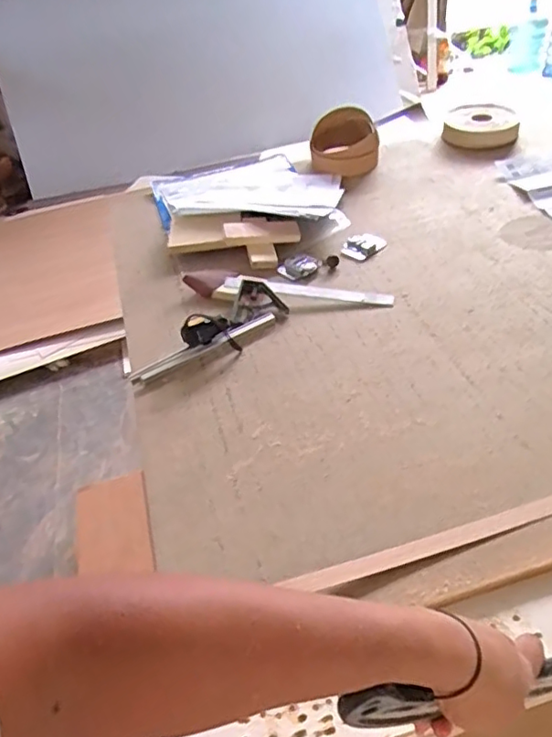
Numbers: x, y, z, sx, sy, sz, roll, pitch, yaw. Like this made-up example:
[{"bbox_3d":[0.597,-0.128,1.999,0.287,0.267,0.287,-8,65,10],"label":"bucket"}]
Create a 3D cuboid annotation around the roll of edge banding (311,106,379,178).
[{"bbox_3d":[0.169,-0.573,1.450,0.159,0.092,0.177,-3,41,5],"label":"roll of edge banding"}]

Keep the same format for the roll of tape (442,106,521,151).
[{"bbox_3d":[0.529,-0.622,1.491,0.183,0.059,0.183,8,43,17],"label":"roll of tape"}]

